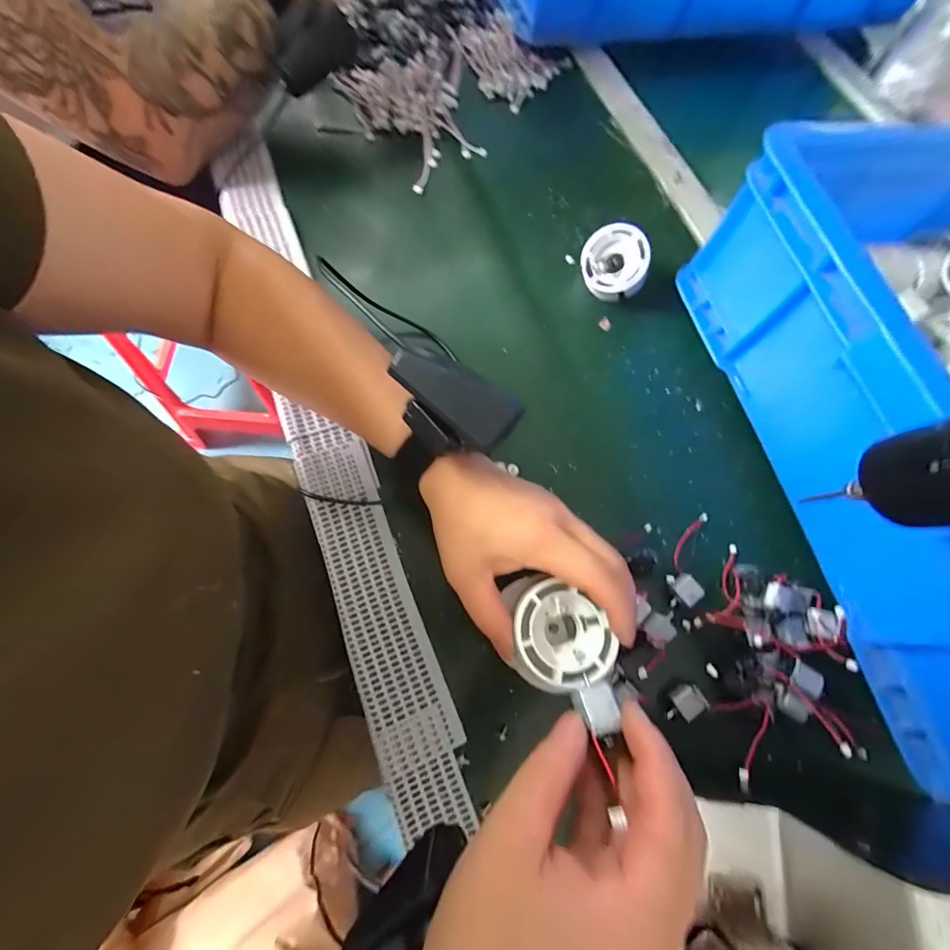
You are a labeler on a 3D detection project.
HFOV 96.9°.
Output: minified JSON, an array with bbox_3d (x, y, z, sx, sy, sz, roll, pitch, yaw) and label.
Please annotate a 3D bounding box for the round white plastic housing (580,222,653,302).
[{"bbox_3d":[0.121,-0.184,0.364,0.055,0.024,0.056,-4,99,29],"label":"round white plastic housing"}]

